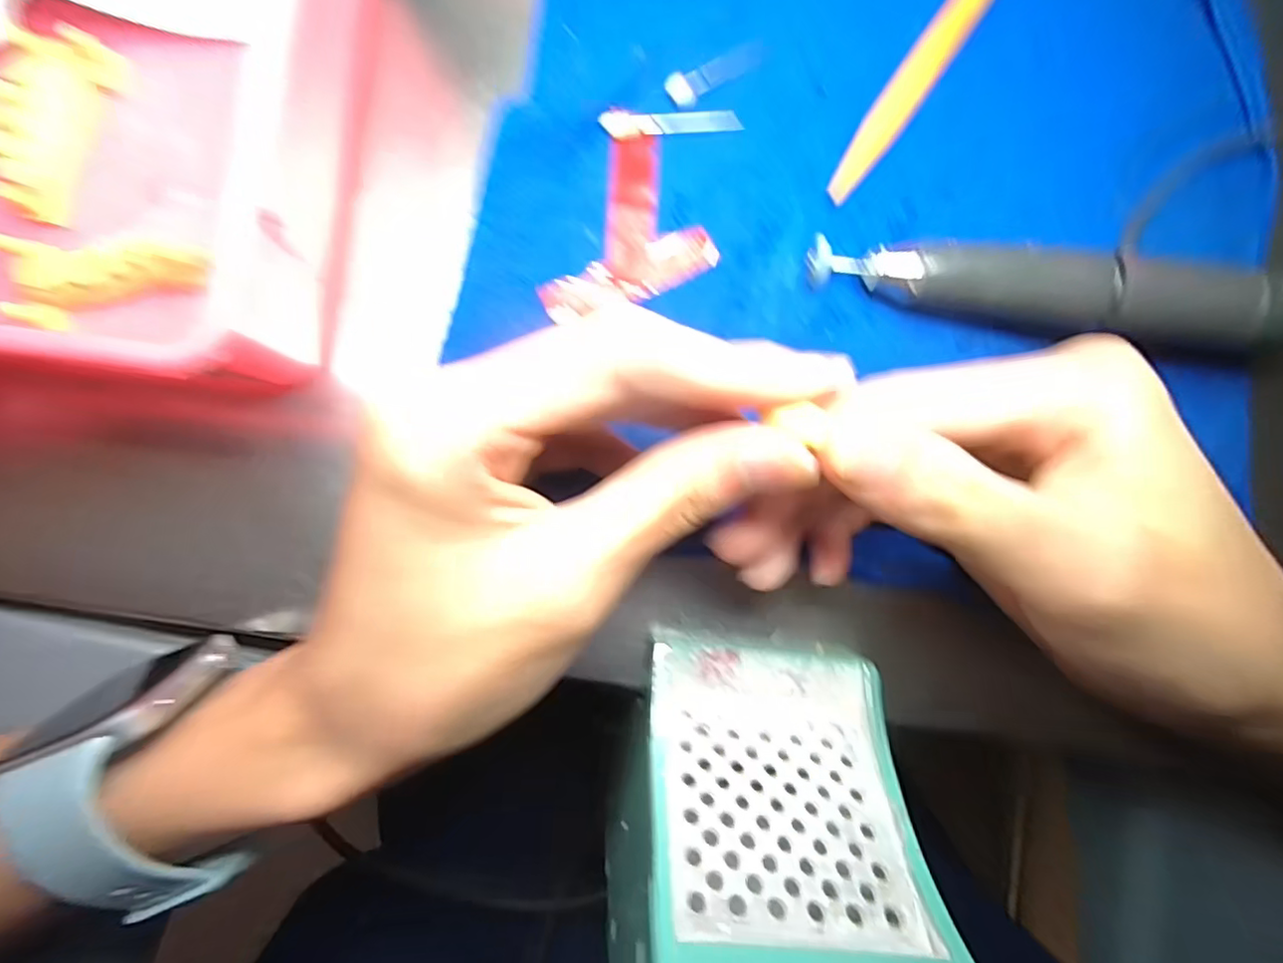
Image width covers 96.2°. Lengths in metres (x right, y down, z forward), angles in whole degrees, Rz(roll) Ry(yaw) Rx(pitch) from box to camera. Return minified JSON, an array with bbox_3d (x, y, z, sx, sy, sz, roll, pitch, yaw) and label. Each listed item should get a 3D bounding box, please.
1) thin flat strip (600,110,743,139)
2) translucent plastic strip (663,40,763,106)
[{"bbox_3d":[0.011,-0.122,0.195,0.048,0.004,0.007,-8,86,-7],"label":"thin flat strip"},{"bbox_3d":[0.027,-0.142,0.198,0.042,0.004,0.010,-34,89,-8],"label":"translucent plastic strip"}]

